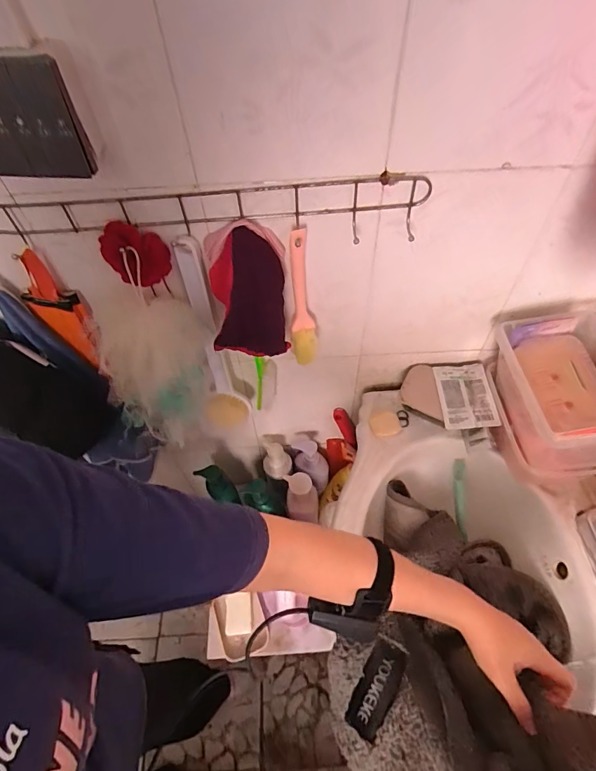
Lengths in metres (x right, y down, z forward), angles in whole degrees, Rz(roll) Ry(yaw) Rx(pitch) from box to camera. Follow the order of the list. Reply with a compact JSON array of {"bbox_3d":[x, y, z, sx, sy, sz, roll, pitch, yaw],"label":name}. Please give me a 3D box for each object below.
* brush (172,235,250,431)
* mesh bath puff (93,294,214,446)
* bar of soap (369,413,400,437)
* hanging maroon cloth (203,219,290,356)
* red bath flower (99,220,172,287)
[{"bbox_3d":[-0.117,-0.049,0.577,0.066,0.316,0.059,-16,56,-9],"label":"brush"},{"bbox_3d":[-0.180,-0.012,0.552,0.127,0.196,0.095,-20,56,-12],"label":"mesh bath puff"},{"bbox_3d":[0.135,0.062,0.649,0.046,0.011,0.037,-11,55,-6],"label":"bar of soap"},{"bbox_3d":[-0.059,-0.101,0.487,0.087,0.167,0.056,-3,35,0],"label":"hanging maroon cloth"},{"bbox_3d":[-0.184,-0.147,0.470,0.067,0.061,0.030,2,55,3],"label":"red bath flower"}]

